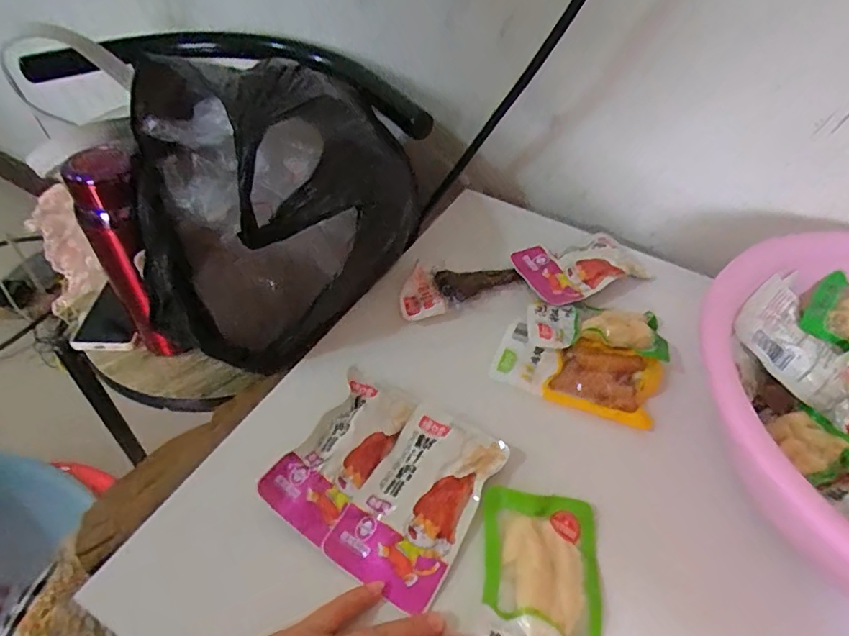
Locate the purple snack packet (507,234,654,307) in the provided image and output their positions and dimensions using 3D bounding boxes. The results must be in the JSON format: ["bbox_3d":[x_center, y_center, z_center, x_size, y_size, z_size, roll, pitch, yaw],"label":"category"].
[{"bbox_3d":[0.162,-0.055,0.555,0.130,0.015,0.079,-15,49,-15],"label":"purple snack packet"}]

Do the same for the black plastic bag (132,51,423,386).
[{"bbox_3d":[-0.143,-0.111,0.529,0.230,0.173,0.249,-14,48,-15],"label":"black plastic bag"}]

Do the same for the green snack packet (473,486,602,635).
[{"bbox_3d":[0.074,0.176,0.349,0.078,0.013,0.133,8,47,6],"label":"green snack packet"}]

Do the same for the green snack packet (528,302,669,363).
[{"bbox_3d":[0.158,0.004,0.496,0.118,0.022,0.056,7,47,5],"label":"green snack packet"}]

